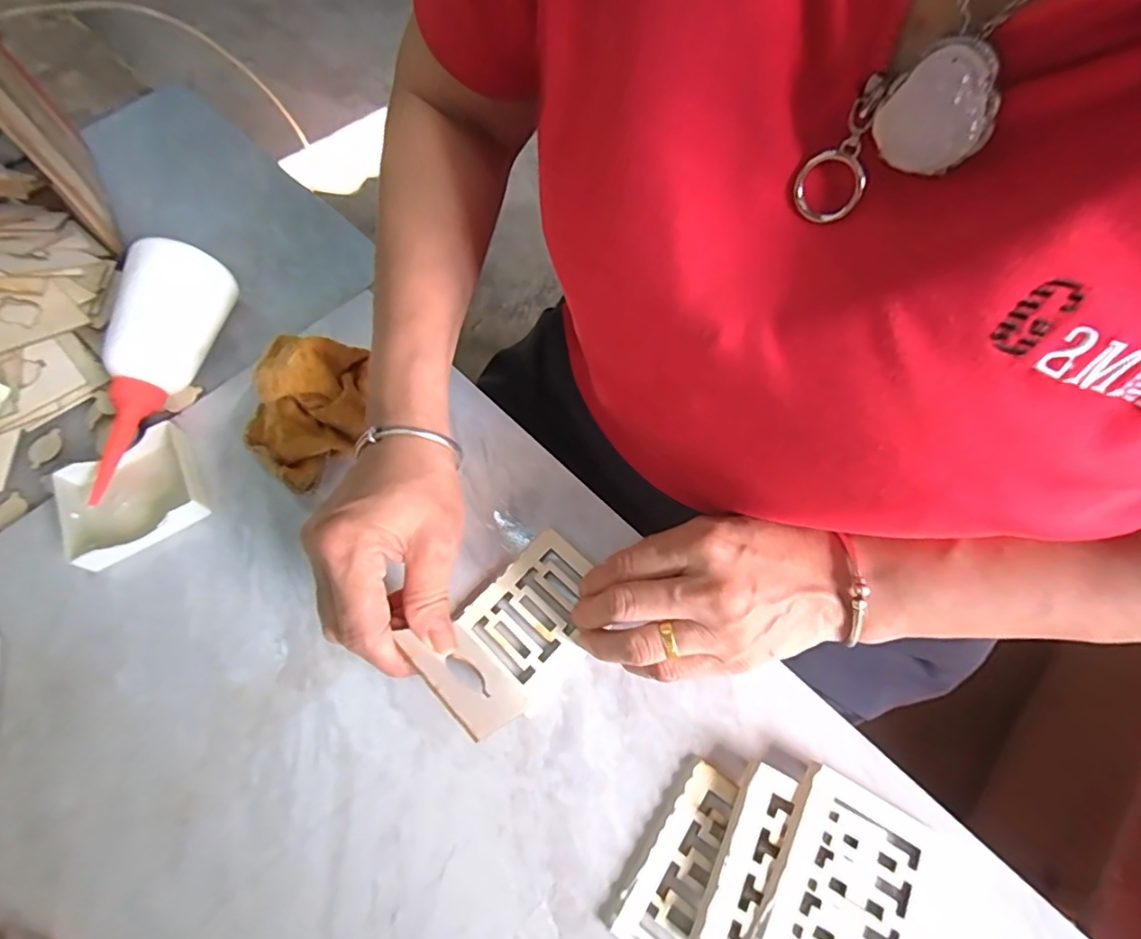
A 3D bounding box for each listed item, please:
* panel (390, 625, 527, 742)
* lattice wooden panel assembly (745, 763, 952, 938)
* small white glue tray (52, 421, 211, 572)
[{"bbox_3d":[-0.051,0.099,0.264,0.059,0.060,0.008,41,94,15],"label":"panel"},{"bbox_3d":[0.121,0.184,0.239,0.063,0.013,0.082,28,68,16],"label":"lattice wooden panel assembly"},{"bbox_3d":[-0.277,0.016,0.348,0.081,0.020,0.074,-33,66,-13],"label":"small white glue tray"}]

